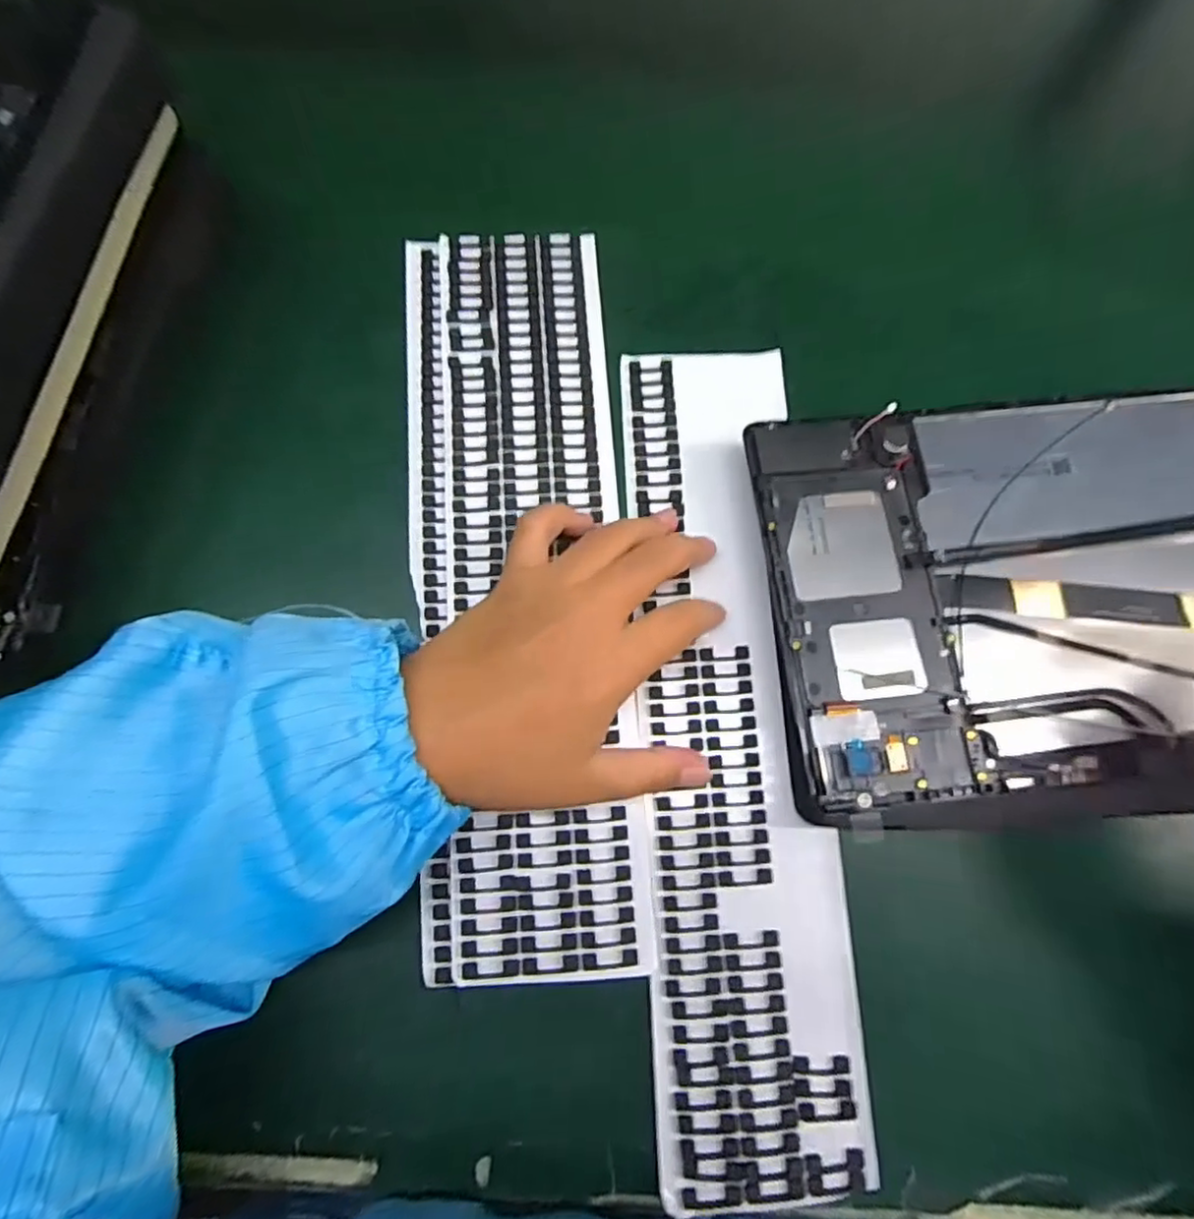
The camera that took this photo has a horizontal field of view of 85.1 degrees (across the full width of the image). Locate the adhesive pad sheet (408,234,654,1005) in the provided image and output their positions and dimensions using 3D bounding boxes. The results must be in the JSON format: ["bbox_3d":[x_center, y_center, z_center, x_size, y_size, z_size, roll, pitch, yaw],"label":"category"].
[{"bbox_3d":[-0.032,-0.021,0.265,0.087,0.006,0.310,-5,76,-2],"label":"adhesive pad sheet"}]

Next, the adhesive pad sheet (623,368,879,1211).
[{"bbox_3d":[0.052,0.040,0.253,0.071,0.004,0.314,-2,76,-1],"label":"adhesive pad sheet"}]

